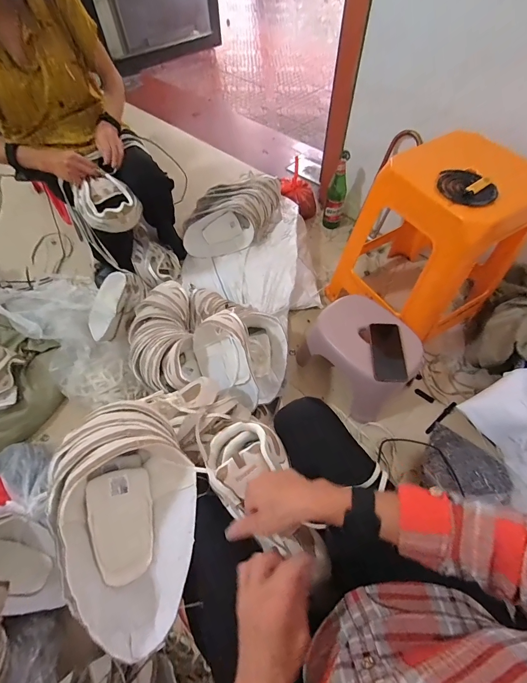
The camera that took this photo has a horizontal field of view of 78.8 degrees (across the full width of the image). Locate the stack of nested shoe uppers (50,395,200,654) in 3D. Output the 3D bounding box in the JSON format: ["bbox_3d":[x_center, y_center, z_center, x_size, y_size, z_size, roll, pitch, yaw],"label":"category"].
[{"bbox_3d":[-0.175,0.212,0.423,0.161,0.113,0.301,-27,63,-15],"label":"stack of nested shoe uppers"}]

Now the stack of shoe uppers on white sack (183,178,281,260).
[{"bbox_3d":[-0.106,-0.444,1.135,0.366,0.161,0.188,-11,60,-6],"label":"stack of shoe uppers on white sack"}]

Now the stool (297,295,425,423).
[{"bbox_3d":[0.272,0.047,0.897,0.216,0.209,0.274,-33,64,-18],"label":"stool"}]

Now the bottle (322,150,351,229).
[{"bbox_3d":[0.278,-0.555,1.215,0.072,0.281,0.082,12,60,7],"label":"bottle"}]

